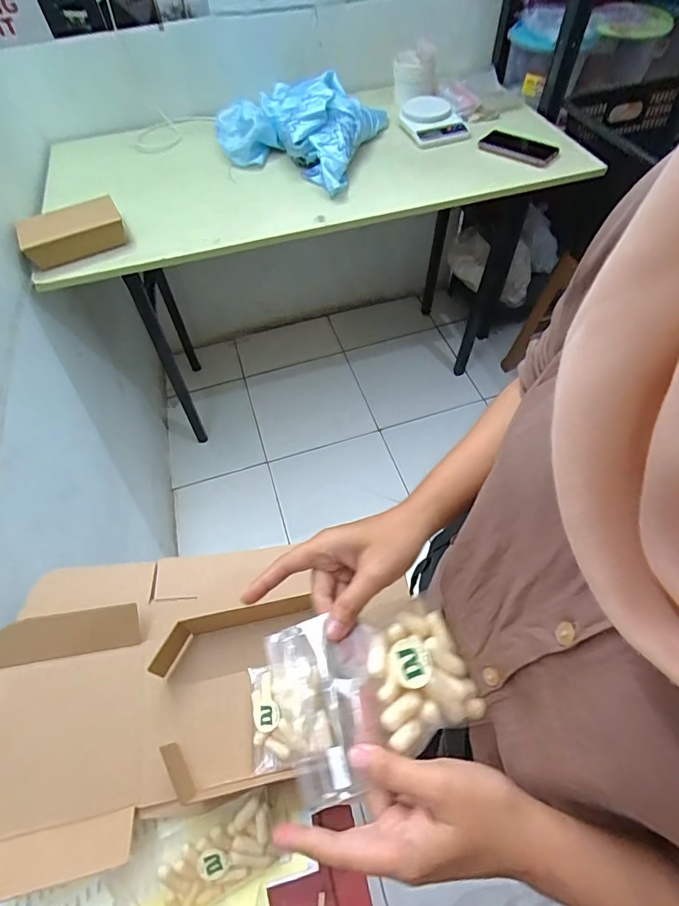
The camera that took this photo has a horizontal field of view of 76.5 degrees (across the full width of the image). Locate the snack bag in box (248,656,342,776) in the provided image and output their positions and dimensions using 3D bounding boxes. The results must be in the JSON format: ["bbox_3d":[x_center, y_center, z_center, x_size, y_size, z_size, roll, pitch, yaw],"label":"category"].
[{"bbox_3d":[-0.049,0.271,0.455,0.088,0.023,0.095,-10,58,-4],"label":"snack bag in box"}]

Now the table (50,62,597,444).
[{"bbox_3d":[-0.047,-0.497,1.268,1.234,0.701,0.570,-13,58,-5],"label":"table"}]

